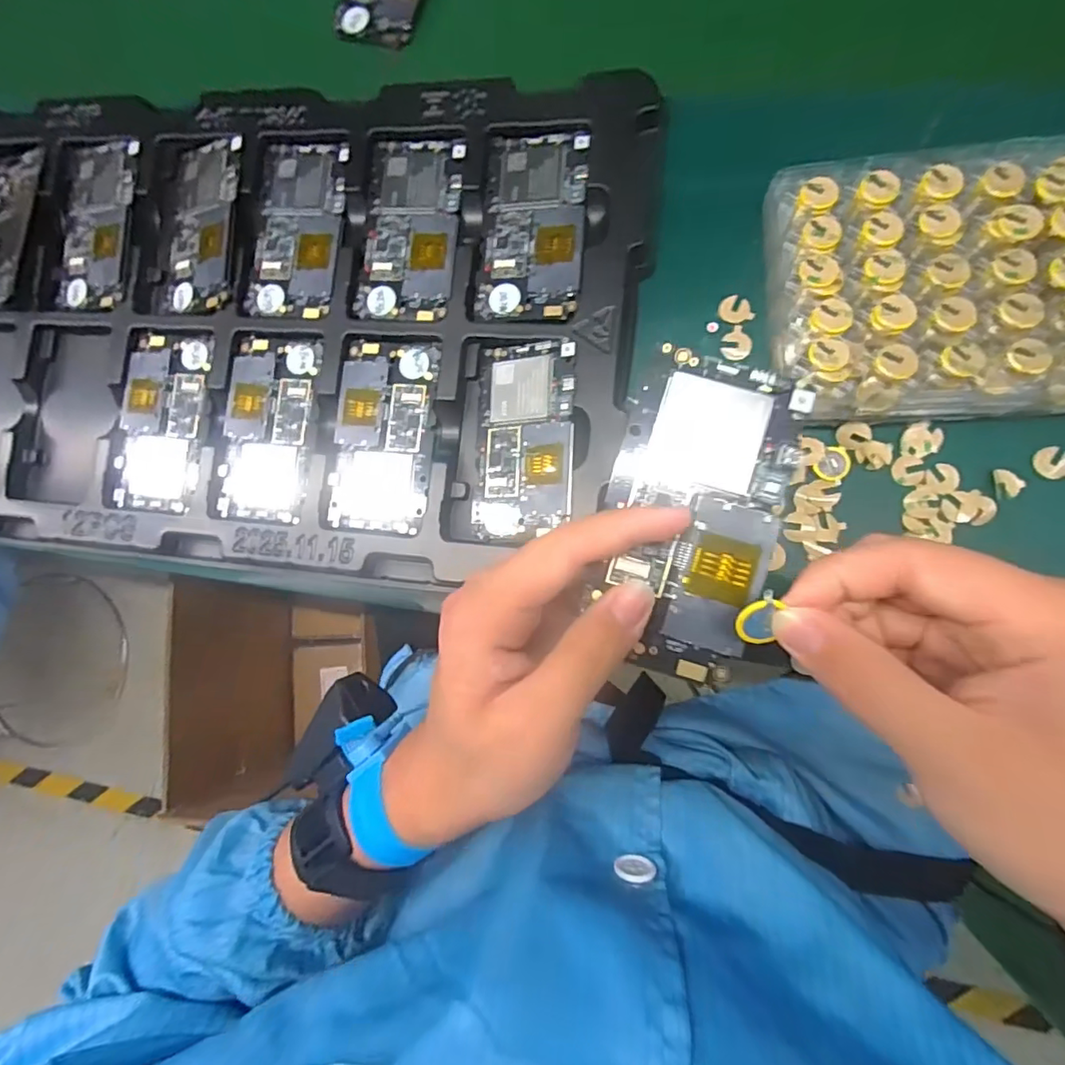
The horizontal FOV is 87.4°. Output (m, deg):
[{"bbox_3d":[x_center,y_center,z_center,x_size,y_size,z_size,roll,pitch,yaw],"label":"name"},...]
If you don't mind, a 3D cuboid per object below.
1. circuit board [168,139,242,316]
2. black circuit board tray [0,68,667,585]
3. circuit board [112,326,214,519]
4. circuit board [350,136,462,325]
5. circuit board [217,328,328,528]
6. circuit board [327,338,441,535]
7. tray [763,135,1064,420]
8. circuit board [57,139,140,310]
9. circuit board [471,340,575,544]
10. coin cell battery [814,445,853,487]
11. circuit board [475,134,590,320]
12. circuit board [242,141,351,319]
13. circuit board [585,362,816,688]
[{"bbox_3d":[-0.237,-0.220,0.398,0.053,0.005,0.125,2,86,9],"label":"circuit board"},{"bbox_3d":[-0.205,-0.149,0.389,0.536,0.023,0.328,6,87,9],"label":"black circuit board tray"},{"bbox_3d":[-0.263,-0.079,0.397,0.065,0.008,0.127,1,86,9],"label":"circuit board"},{"bbox_3d":[-0.082,-0.205,0.378,0.066,0.005,0.123,6,87,9],"label":"circuit board"},{"bbox_3d":[-0.181,-0.071,0.382,0.067,0.006,0.126,4,86,9],"label":"circuit board"},{"bbox_3d":[-0.099,-0.065,0.367,0.065,0.004,0.127,5,86,9],"label":"circuit board"},{"bbox_3d":[0.225,-0.143,0.310,0.172,0.043,0.156,-3,85,8],"label":"tray"},{"bbox_3d":[-0.323,-0.228,0.413,0.055,0.008,0.122,7,87,9],"label":"circuit board"},{"bbox_3d":[-0.005,-0.057,0.347,0.064,0.006,0.123,0,84,25],"label":"circuit board"},{"bbox_3d":[0.179,-0.040,0.330,0.017,0.004,0.020,36,91,10],"label":"coin cell battery"},{"bbox_3d":[0.000,-0.198,0.358,0.066,0.007,0.124,4,86,9],"label":"circuit board"},{"bbox_3d":[-0.164,-0.213,0.392,0.064,0.005,0.124,7,87,9],"label":"circuit board"},{"bbox_3d":[0.063,-0.007,0.223,0.067,0.008,0.122,16,88,9],"label":"circuit board"}]

